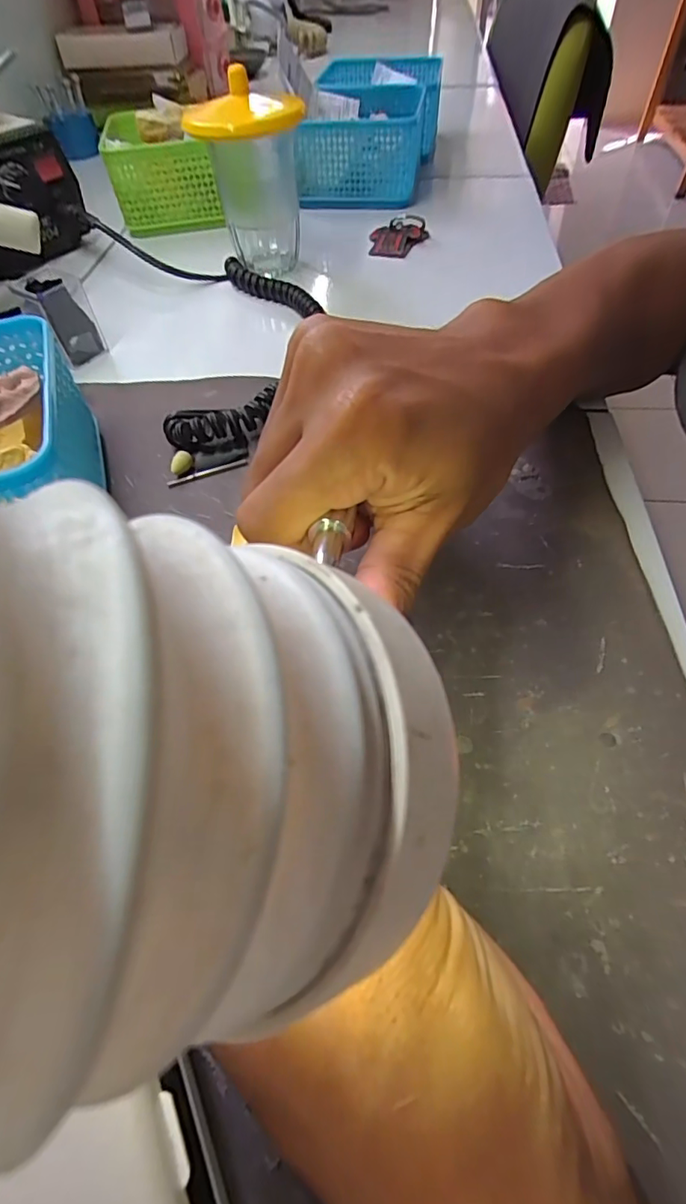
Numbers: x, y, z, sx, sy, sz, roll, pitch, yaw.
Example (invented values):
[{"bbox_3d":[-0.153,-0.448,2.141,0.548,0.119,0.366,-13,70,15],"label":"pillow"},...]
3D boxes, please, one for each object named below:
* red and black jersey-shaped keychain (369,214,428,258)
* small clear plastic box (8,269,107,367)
[{"bbox_3d":[0.048,-0.316,0.436,0.048,0.017,0.049,3,54,4],"label":"red and black jersey-shaped keychain"},{"bbox_3d":[-0.189,-0.191,0.341,0.019,0.053,0.039,21,59,25],"label":"small clear plastic box"}]

